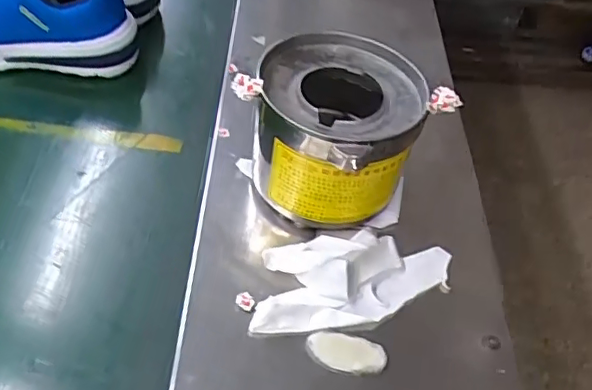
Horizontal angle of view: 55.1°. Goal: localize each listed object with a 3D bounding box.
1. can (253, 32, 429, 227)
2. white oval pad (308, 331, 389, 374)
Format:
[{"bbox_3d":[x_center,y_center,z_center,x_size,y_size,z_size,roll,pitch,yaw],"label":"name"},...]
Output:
[{"bbox_3d":[0.031,-0.050,0.504,0.134,0.125,0.139,5,51,-7],"label":"can"},{"bbox_3d":[0.039,0.121,0.433,0.060,0.011,0.028,12,50,-1],"label":"white oval pad"}]

